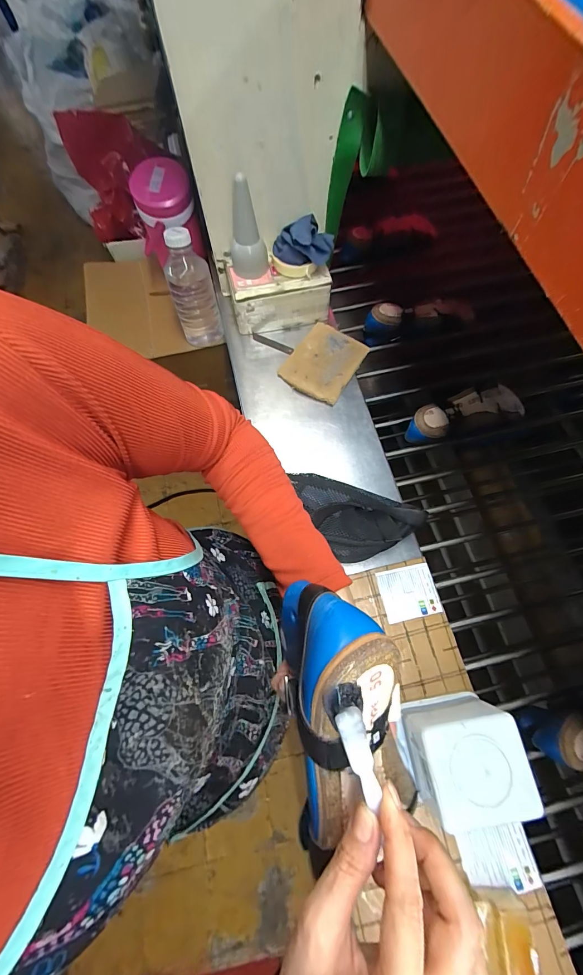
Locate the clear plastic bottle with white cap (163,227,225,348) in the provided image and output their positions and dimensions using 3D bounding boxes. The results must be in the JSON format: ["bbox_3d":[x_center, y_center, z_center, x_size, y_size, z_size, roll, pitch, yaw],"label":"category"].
[{"bbox_3d":[-0.211,-0.414,0.741,0.092,0.219,0.086,-17,71,-5],"label":"clear plastic bottle with white cap"}]

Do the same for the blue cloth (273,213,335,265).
[{"bbox_3d":[0.021,-0.449,0.623,0.107,0.056,0.066,-6,70,-1],"label":"blue cloth"}]

